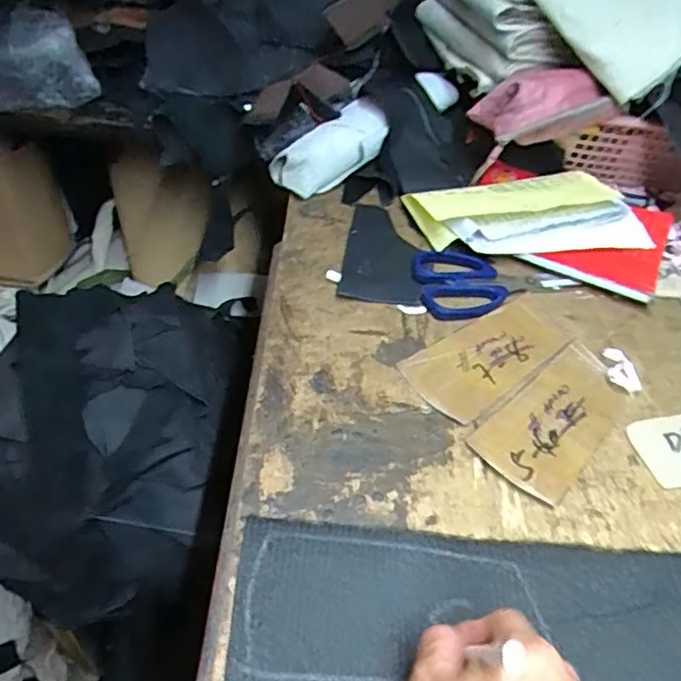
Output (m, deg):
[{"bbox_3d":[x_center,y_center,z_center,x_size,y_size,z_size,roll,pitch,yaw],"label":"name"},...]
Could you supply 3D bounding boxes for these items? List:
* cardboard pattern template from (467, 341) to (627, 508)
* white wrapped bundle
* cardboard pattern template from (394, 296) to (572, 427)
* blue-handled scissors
[{"bbox_3d":[0.167,0.057,0.460,0.070,0.004,0.151,36,52,25],"label":"cardboard pattern template"},{"bbox_3d":[-0.004,-0.206,0.633,0.060,0.043,0.149,35,64,24],"label":"white wrapped bundle"},{"bbox_3d":[0.125,0.009,0.500,0.154,0.004,0.071,-28,56,-30],"label":"cardboard pattern template"},{"bbox_3d":[0.144,-0.058,0.559,0.151,0.012,0.084,-4,47,-12],"label":"blue-handled scissors"}]

